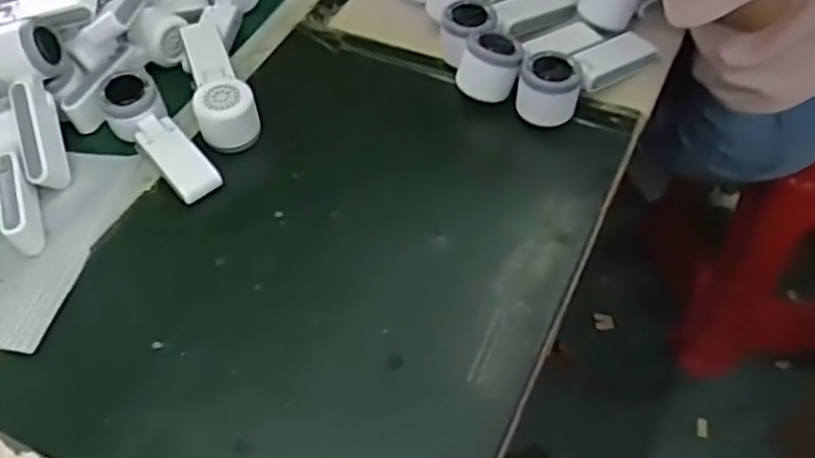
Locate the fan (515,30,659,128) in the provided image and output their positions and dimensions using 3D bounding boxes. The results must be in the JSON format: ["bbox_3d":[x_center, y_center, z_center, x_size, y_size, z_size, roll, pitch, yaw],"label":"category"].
[{"bbox_3d":[0.179,-0.158,0.710,0.151,0.057,0.057,-31,58,-18],"label":"fan"}]

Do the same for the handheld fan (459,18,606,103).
[{"bbox_3d":[0.126,-0.183,0.725,0.159,0.060,0.070,-23,56,-13],"label":"handheld fan"}]

